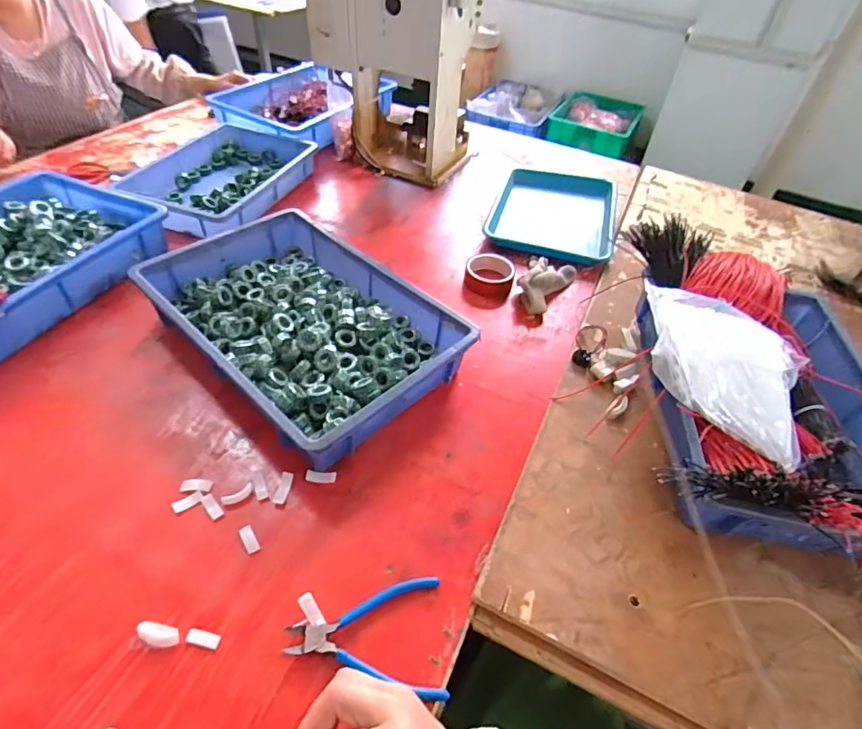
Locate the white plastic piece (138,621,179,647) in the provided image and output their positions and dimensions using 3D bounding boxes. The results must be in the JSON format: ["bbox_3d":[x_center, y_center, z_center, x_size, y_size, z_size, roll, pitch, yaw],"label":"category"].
[{"bbox_3d":[-0.249,0.246,0.437,0.037,0.007,0.018,10,45,5],"label":"white plastic piece"}]

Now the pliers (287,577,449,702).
[{"bbox_3d":[-0.061,0.256,0.449,0.144,0.019,0.103,1,45,-5],"label":"pliers"}]

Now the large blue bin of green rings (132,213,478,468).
[{"bbox_3d":[-0.186,-0.062,0.694,0.428,0.084,0.282,36,52,27],"label":"large blue bin of green rings"}]

